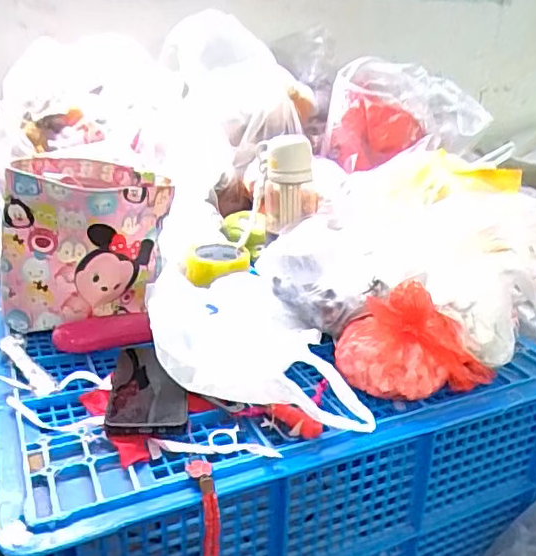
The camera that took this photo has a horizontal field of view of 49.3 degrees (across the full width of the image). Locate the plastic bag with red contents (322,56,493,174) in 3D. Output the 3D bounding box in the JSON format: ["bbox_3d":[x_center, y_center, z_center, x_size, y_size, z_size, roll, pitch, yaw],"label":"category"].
[{"bbox_3d":[0.300,-0.359,1.289,0.352,0.197,0.149,-1,23,-9],"label":"plastic bag with red contents"}]

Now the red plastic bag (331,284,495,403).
[{"bbox_3d":[0.165,0.072,0.659,0.173,0.118,0.111,3,23,2],"label":"red plastic bag"}]

